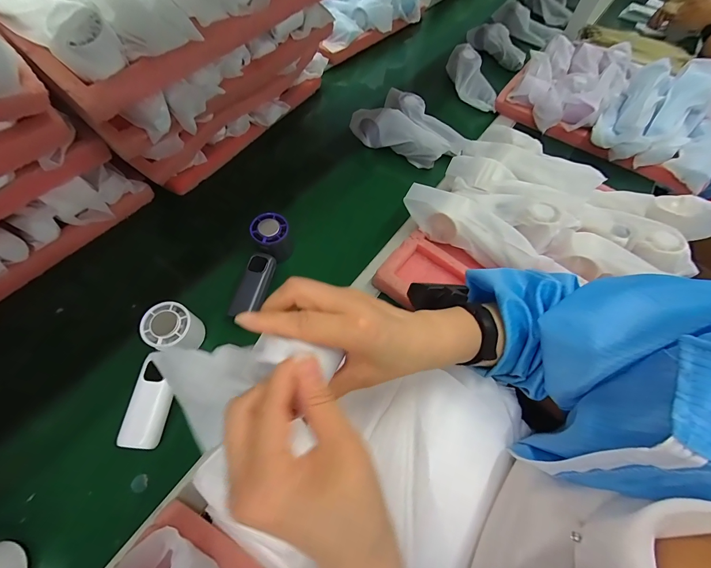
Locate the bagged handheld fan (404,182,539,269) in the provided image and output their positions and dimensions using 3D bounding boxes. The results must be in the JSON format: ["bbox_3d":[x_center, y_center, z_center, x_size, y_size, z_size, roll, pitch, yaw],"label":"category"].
[{"bbox_3d":[0.165,-0.087,0.490,0.194,0.045,0.058,28,60,13],"label":"bagged handheld fan"}]

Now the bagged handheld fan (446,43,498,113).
[{"bbox_3d":[0.266,-0.464,0.763,0.076,0.043,0.177,-14,76,-13],"label":"bagged handheld fan"}]

